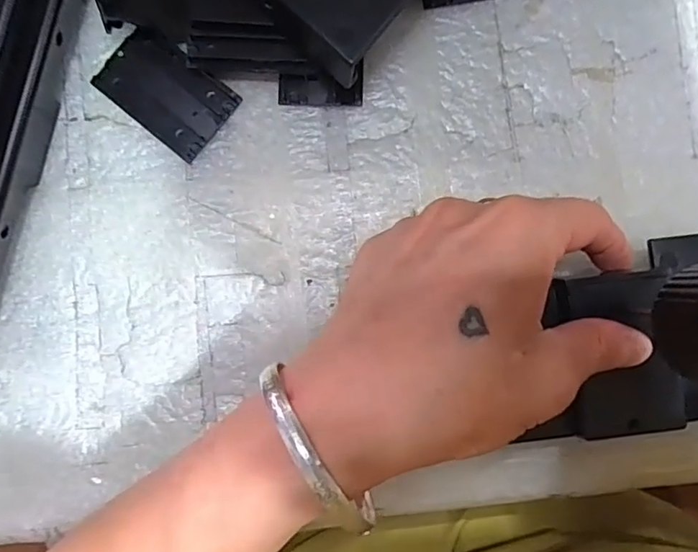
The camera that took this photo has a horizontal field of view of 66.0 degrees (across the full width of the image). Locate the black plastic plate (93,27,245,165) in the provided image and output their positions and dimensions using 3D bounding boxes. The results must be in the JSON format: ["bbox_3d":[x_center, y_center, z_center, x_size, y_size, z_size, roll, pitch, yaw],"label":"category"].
[{"bbox_3d":[-0.077,-0.078,0.227,0.053,0.007,0.034,38,87,2],"label":"black plastic plate"}]

